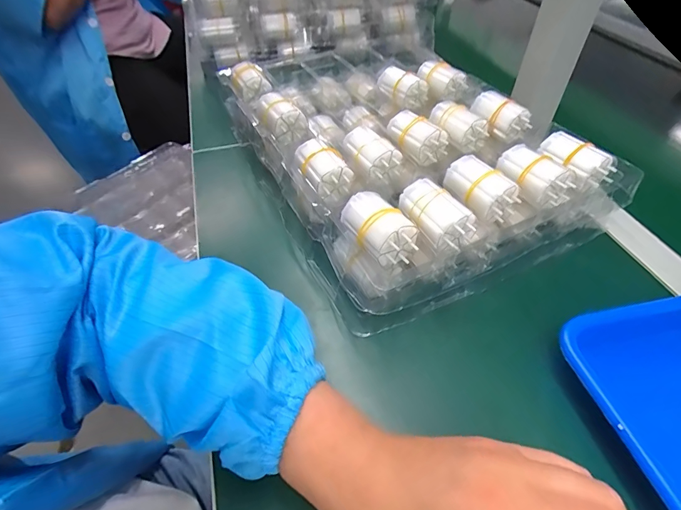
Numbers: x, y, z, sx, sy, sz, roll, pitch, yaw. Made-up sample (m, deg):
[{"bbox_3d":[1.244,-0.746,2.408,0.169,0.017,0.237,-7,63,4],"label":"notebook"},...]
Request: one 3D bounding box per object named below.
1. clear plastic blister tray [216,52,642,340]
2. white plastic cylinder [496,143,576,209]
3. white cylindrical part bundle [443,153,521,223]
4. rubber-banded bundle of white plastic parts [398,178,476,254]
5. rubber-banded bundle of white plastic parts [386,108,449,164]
[{"bbox_3d":[0.049,-0.137,0.450,0.275,0.081,0.411,-21,51,-19],"label":"clear plastic blister tray"},{"bbox_3d":[0.173,-0.073,0.350,0.039,0.027,0.062,-26,53,-22],"label":"white plastic cylinder"},{"bbox_3d":[0.122,-0.058,0.343,0.038,0.033,0.064,-19,50,-17],"label":"white cylindrical part bundle"},{"bbox_3d":[0.076,-0.032,0.318,0.039,0.030,0.061,-20,51,-18],"label":"rubber-banded bundle of white plastic parts"},{"bbox_3d":[0.075,-0.125,0.401,0.038,0.032,0.066,-23,52,-20],"label":"rubber-banded bundle of white plastic parts"}]

